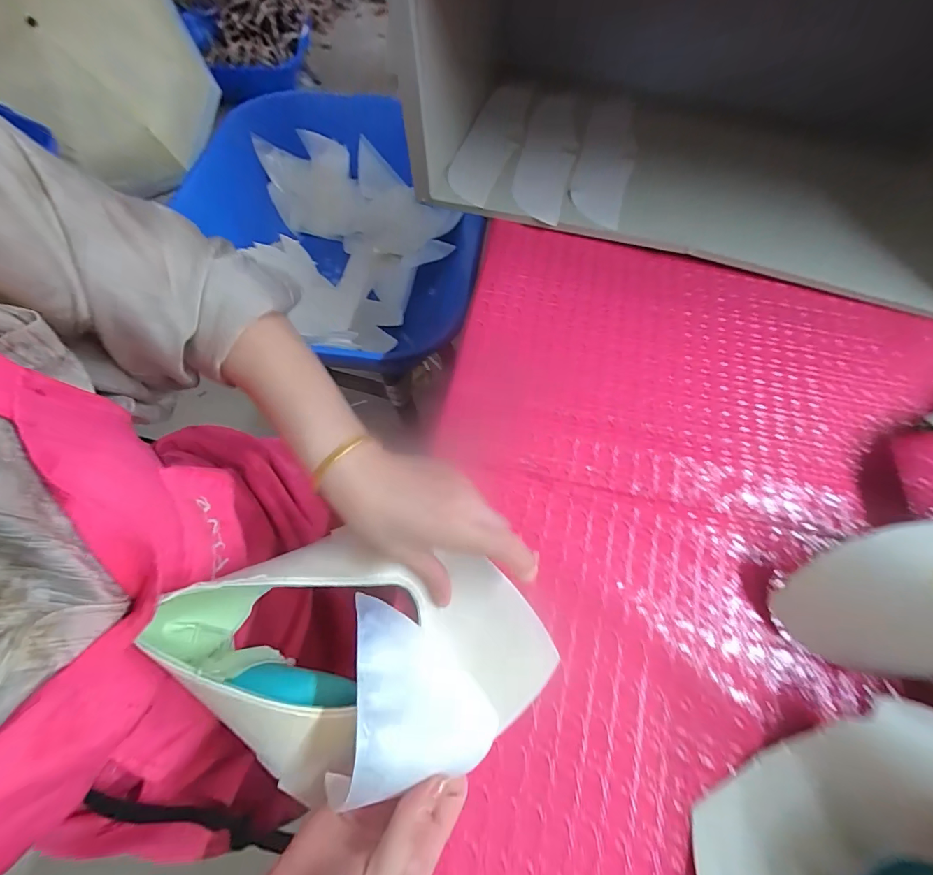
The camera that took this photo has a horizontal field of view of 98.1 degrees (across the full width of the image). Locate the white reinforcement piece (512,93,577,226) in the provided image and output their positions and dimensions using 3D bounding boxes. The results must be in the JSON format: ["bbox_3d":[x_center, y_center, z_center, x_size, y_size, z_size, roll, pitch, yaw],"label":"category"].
[{"bbox_3d":[0.096,-0.345,0.477,0.059,0.015,0.236,10,66,4],"label":"white reinforcement piece"}]

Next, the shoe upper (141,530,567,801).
[{"bbox_3d":[-0.065,0.137,0.255,0.239,0.068,0.140,1,65,-10],"label":"shoe upper"}]

